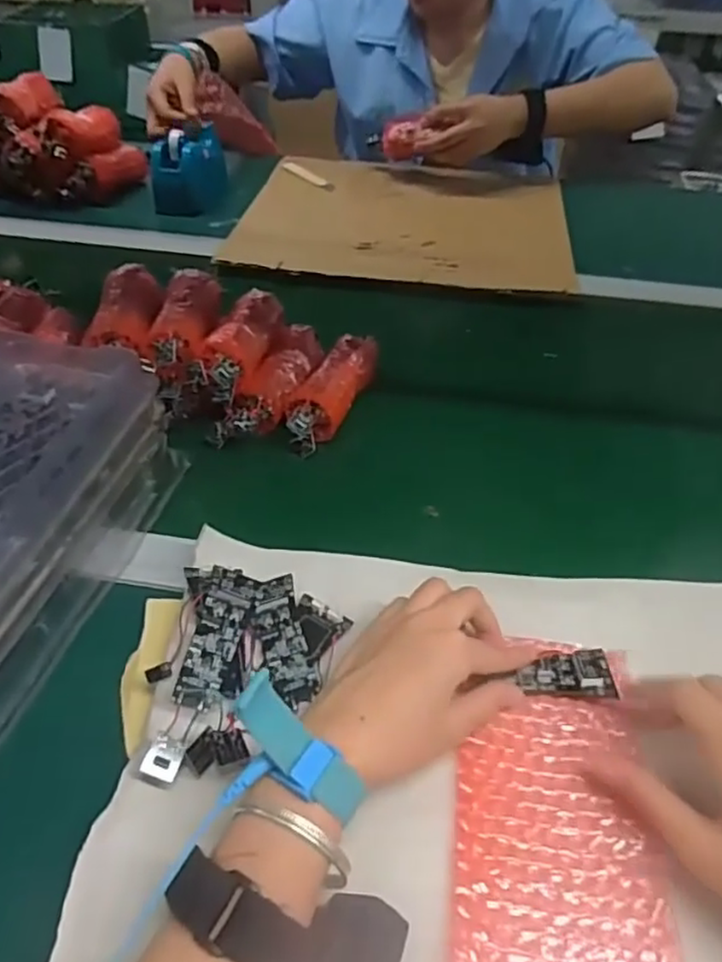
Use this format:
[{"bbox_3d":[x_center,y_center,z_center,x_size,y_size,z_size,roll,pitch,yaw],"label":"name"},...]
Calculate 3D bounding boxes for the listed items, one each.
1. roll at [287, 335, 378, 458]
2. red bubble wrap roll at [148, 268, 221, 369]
[{"bbox_3d":[-0.025,-0.077,0.543,0.041,0.040,0.120,20,60,17],"label":"roll"},{"bbox_3d":[-0.141,-0.131,0.542,0.043,0.033,0.109,0,44,-2],"label":"red bubble wrap roll"}]

